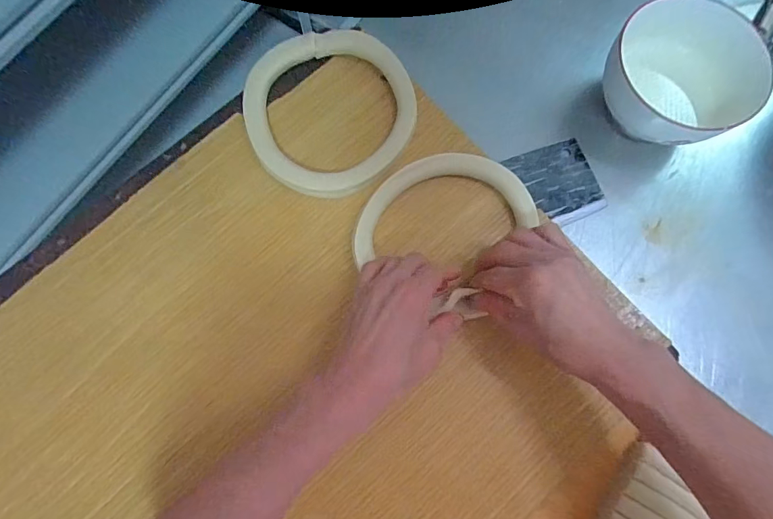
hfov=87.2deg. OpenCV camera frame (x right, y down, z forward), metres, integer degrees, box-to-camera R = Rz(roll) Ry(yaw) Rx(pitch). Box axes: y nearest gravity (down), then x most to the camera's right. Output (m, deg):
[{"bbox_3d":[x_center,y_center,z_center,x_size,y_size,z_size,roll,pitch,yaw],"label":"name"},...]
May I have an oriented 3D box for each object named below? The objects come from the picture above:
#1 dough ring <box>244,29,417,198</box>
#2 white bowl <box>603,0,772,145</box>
[{"bbox_3d":[-0.053,-0.143,0.392,0.157,0.022,0.161,0,77,0],"label":"dough ring"},{"bbox_3d":[0.287,-0.179,0.406,0.133,0.071,0.144,0,77,0],"label":"white bowl"}]

